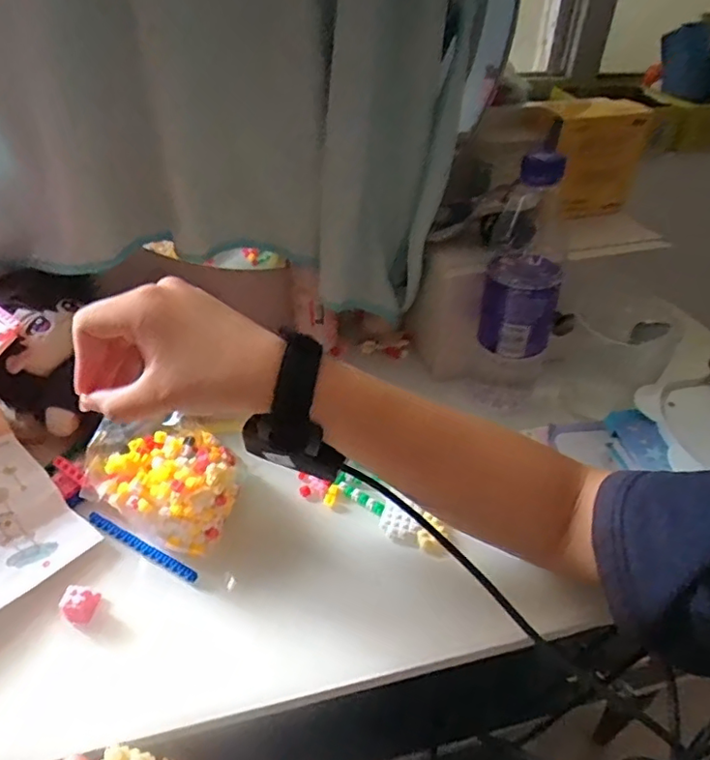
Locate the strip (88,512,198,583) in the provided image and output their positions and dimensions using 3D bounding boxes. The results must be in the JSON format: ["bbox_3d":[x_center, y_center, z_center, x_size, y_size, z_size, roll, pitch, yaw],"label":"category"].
[{"bbox_3d":[-0.155,0.120,0.412,0.101,0.008,0.009,19,41,21],"label":"strip"}]

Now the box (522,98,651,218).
[{"bbox_3d":[0.231,-0.230,0.590,0.106,0.098,0.079,-9,39,-13],"label":"box"}]

